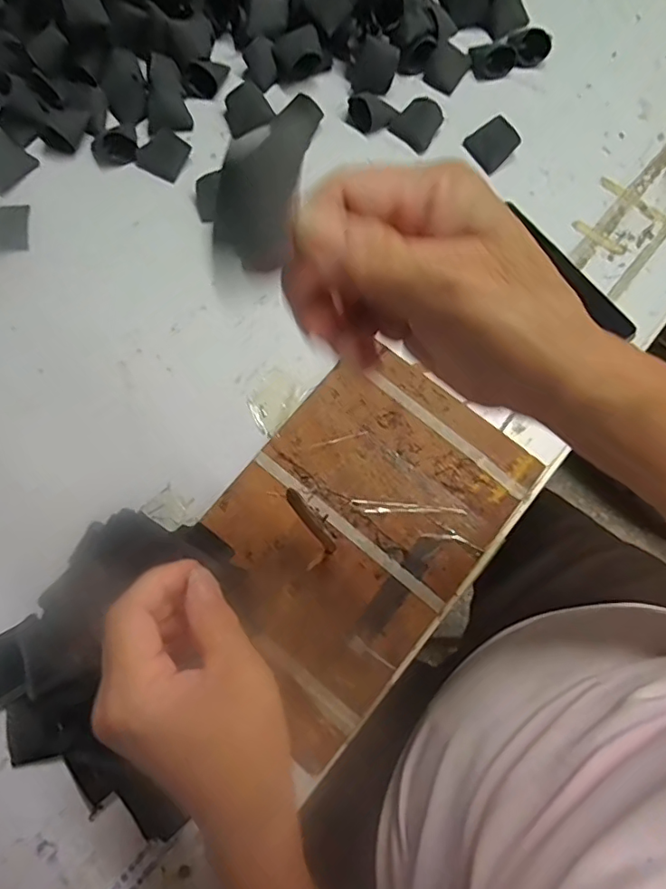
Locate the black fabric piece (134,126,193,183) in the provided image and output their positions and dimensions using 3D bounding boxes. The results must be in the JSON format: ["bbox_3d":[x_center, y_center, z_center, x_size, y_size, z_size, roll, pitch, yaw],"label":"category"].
[{"bbox_3d":[-0.156,-0.268,0.493,0.043,0.009,0.041,31,92,7],"label":"black fabric piece"}]

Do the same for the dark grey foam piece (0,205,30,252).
[{"bbox_3d":[-0.290,-0.194,0.474,0.034,0.020,0.042,-6,74,0],"label":"dark grey foam piece"}]

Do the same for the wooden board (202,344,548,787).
[{"bbox_3d":[0.014,0.062,0.402,0.174,0.013,0.260,38,79,11],"label":"wooden board"}]

